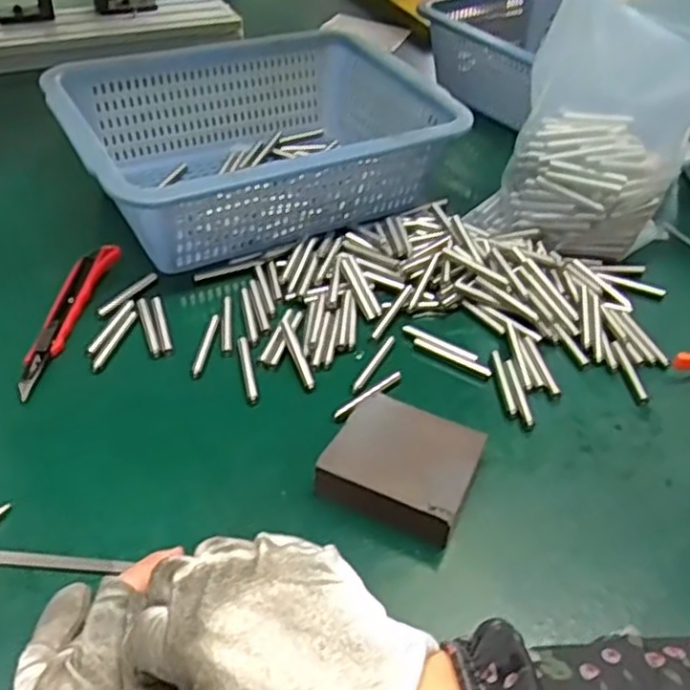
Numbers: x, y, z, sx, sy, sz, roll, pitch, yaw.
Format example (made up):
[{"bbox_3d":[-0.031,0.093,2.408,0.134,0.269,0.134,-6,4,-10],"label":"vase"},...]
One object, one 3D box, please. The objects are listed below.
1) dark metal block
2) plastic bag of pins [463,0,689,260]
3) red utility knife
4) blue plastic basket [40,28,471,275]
[{"bbox_3d":[0.034,0.068,0.418,0.079,0.028,0.068,21,45,17],"label":"dark metal block"},{"bbox_3d":[0.217,-0.189,0.587,0.131,0.188,0.176,30,49,25],"label":"plastic bag of pins"},{"bbox_3d":[-0.197,-0.023,0.505,0.026,0.009,0.148,9,43,4],"label":"red utility knife"},{"bbox_3d":[-0.085,-0.182,0.632,0.296,0.090,0.234,-20,48,-24],"label":"blue plastic basket"}]

